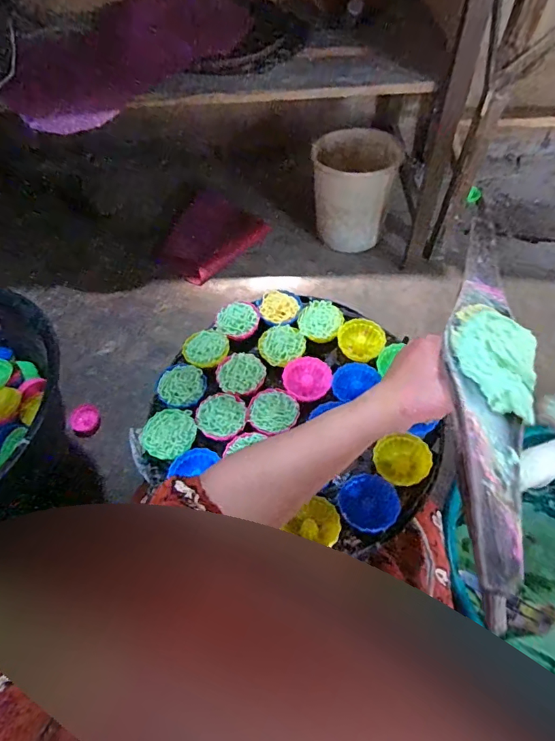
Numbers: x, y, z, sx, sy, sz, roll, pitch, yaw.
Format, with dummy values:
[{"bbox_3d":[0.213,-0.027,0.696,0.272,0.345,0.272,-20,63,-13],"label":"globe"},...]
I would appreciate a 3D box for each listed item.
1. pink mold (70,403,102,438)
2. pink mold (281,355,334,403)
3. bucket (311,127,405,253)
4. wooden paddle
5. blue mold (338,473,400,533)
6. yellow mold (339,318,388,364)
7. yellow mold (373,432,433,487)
[{"bbox_3d":[-0.425,0.111,0.989,0.055,0.038,0.070,-1,58,1],"label":"pink mold"},{"bbox_3d":[0.038,0.010,0.571,0.065,0.019,0.056,-35,63,-19],"label":"pink mold"},{"bbox_3d":[0.212,-0.488,1.224,0.216,0.237,0.224,-1,58,1],"label":"bucket"},{"bbox_3d":[0.146,-0.006,0.320,0.048,0.011,0.332,10,58,7],"label":"wooden paddle"},{"bbox_3d":[0.097,0.142,0.477,0.058,0.022,0.063,-1,58,1],"label":"blue mold"},{"bbox_3d":[0.113,-0.041,0.600,0.060,0.020,0.055,-1,58,1],"label":"yellow mold"},{"bbox_3d":[0.142,0.101,0.504,0.060,0.026,0.051,24,61,16],"label":"yellow mold"}]

